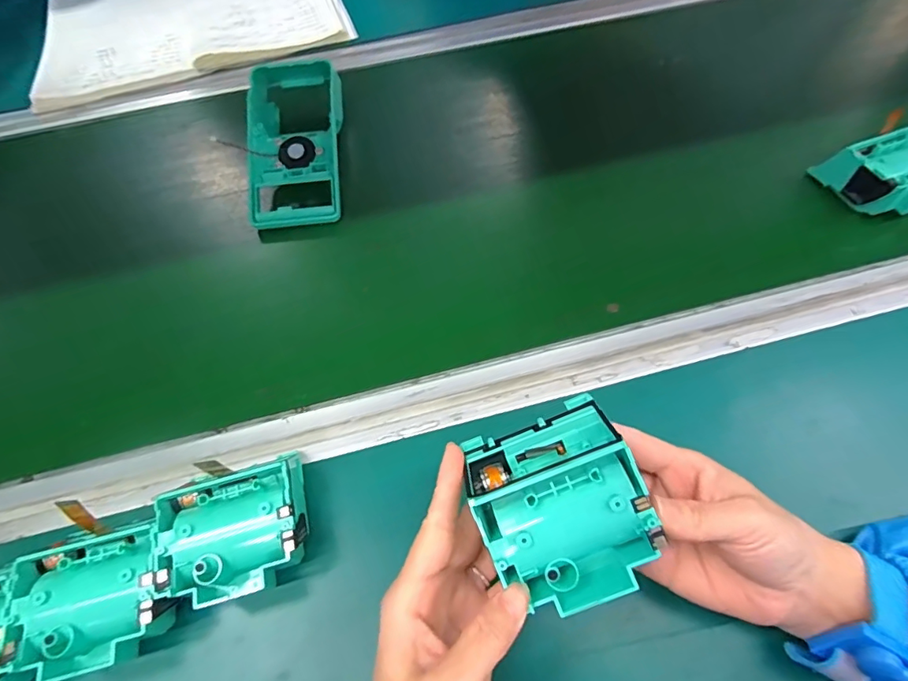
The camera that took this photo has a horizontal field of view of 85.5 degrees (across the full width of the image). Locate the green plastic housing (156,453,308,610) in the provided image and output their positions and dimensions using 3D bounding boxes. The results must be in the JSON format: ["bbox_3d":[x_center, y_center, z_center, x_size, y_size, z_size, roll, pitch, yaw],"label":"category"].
[{"bbox_3d":[-0.125,0.111,0.288,0.074,0.041,0.068,-15,63,-7],"label":"green plastic housing"}]

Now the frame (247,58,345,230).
[{"bbox_3d":[-0.150,-0.196,0.468,0.086,0.040,0.193,-6,62,-2],"label":"frame"}]

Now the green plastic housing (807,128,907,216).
[{"bbox_3d":[0.361,-0.138,0.405,0.070,0.038,0.071,-17,63,-8],"label":"green plastic housing"}]

